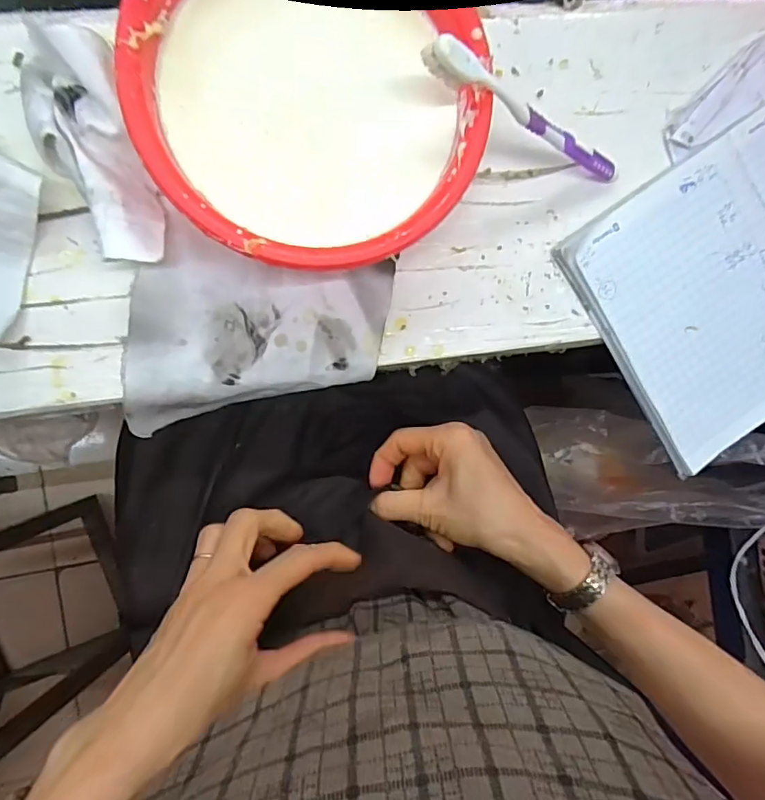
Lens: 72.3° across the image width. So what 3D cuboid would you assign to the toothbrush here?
[{"bbox_3d":[0.094,-0.167,0.317,0.179,0.015,0.014,6,91,-40],"label":"toothbrush"}]

